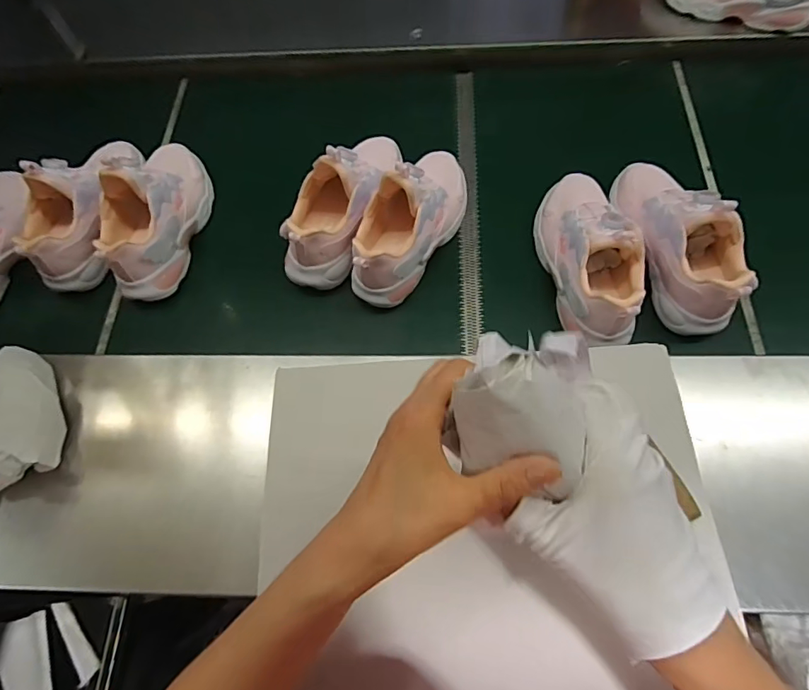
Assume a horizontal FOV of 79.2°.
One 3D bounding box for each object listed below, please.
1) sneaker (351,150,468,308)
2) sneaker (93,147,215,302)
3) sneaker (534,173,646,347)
[{"bbox_3d":[0.013,-0.160,0.572,0.080,0.105,0.223,30,70,14],"label":"sneaker"},{"bbox_3d":[-0.307,-0.176,0.596,0.080,0.111,0.219,9,66,5],"label":"sneaker"},{"bbox_3d":[0.205,-0.108,0.542,0.074,0.089,0.210,-7,66,-2],"label":"sneaker"}]

